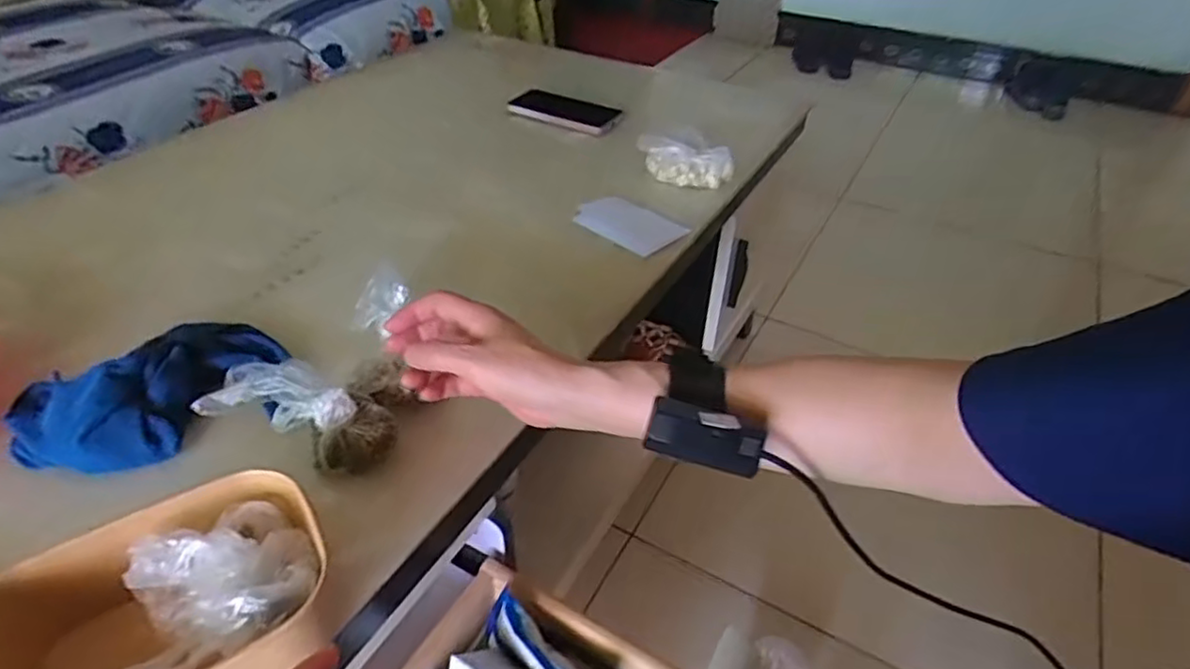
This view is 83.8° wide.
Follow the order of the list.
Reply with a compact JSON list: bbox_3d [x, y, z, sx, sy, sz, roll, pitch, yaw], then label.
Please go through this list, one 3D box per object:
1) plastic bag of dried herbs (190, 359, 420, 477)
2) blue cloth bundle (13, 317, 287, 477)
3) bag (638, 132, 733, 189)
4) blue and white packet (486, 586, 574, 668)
[{"bbox_3d":[-0.203,0.047,0.494,0.121,0.069,0.093,7,41,6],"label":"plastic bag of dried herbs"},{"bbox_3d":[-0.338,0.036,0.507,0.184,0.043,0.126,-31,50,-32],"label":"blue cloth bundle"},{"bbox_3d":[0.119,-0.228,0.879,0.127,0.060,0.042,-1,40,-2],"label":"bag"},{"bbox_3d":[-0.047,0.287,0.580,0.138,0.068,0.030,31,48,30],"label":"blue and white packet"}]

